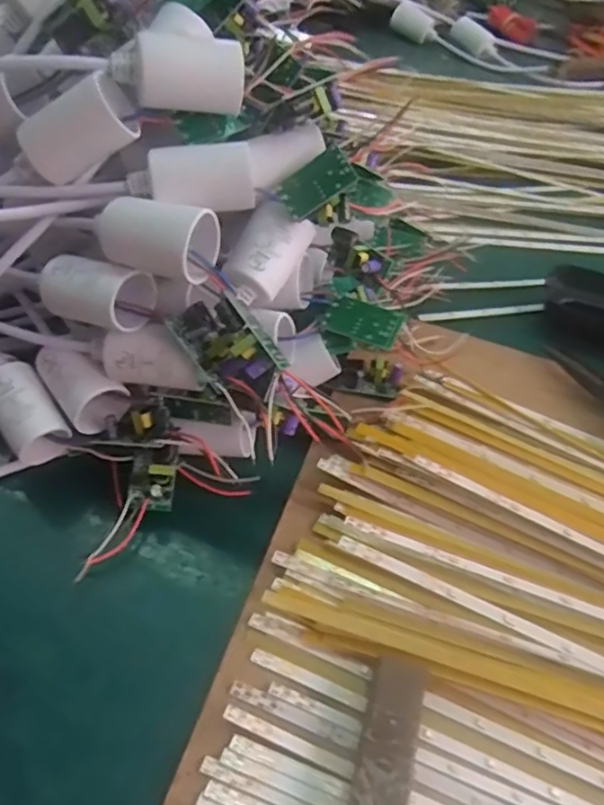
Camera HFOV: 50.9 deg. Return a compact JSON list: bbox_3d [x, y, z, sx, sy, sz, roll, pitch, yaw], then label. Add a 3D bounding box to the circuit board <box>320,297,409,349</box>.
[{"bbox_3d":[0.030,-0.040,0.313,0.038,0.004,0.020,23,78,19],"label":"circuit board"}]

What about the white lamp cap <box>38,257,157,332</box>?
[{"bbox_3d":[-0.089,-0.049,0.275,0.045,0.025,0.024,19,50,9],"label":"white lamp cap"}]

